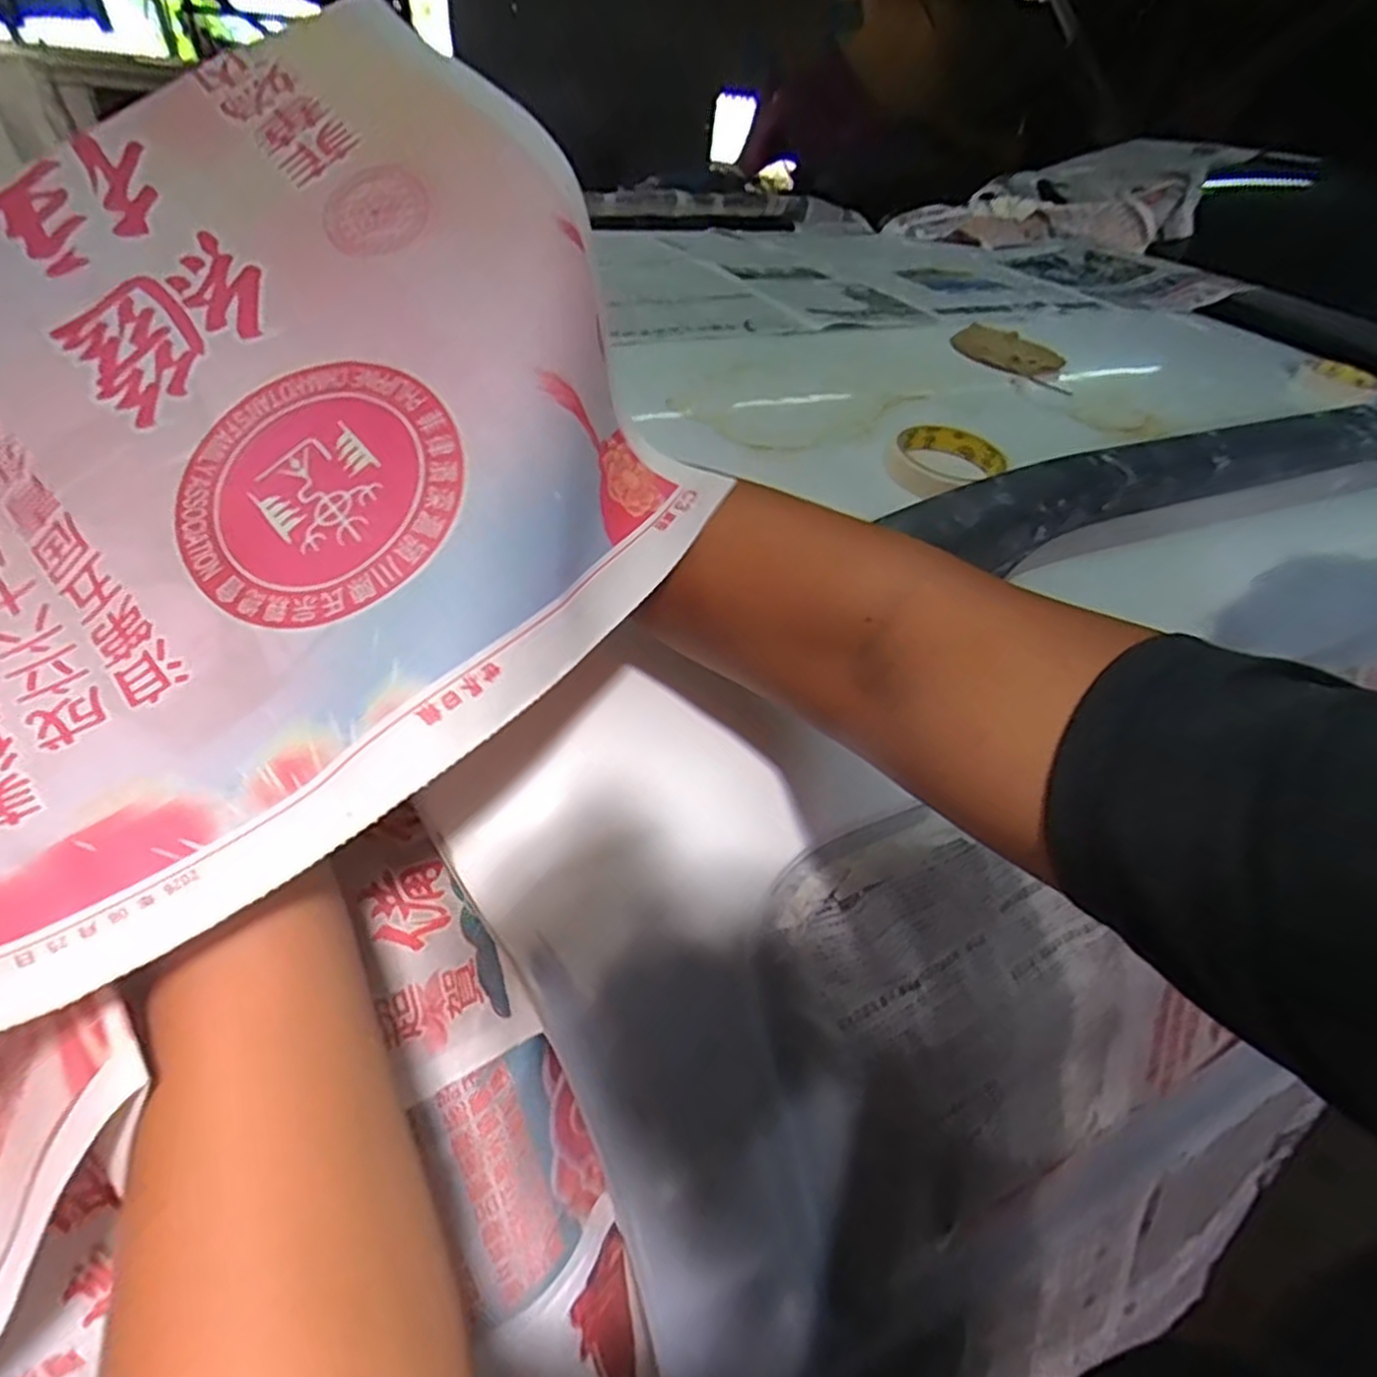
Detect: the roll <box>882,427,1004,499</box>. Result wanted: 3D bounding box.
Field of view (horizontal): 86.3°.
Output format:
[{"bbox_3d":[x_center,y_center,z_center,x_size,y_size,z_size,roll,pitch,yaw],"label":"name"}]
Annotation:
[{"bbox_3d":[0.192,-0.169,0.548,0.079,0.021,0.091,21,42,16],"label":"roll"}]

